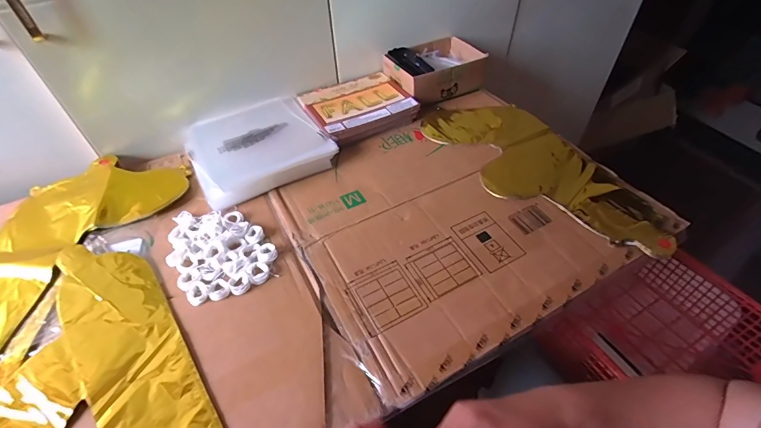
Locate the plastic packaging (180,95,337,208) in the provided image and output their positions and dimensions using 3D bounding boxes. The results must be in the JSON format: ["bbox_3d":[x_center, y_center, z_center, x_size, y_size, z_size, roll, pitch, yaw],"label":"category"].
[{"bbox_3d":[-0.217,-0.124,0.664,0.220,0.031,0.220,-25,52,-21],"label":"plastic packaging"}]

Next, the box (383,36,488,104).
[{"bbox_3d":[0.120,-0.318,0.813,0.199,0.054,0.132,-24,52,-20],"label":"box"}]

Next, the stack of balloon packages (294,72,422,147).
[{"bbox_3d":[-0.044,-0.210,0.740,0.195,0.034,0.173,-25,52,-21],"label":"stack of balloon packages"}]

